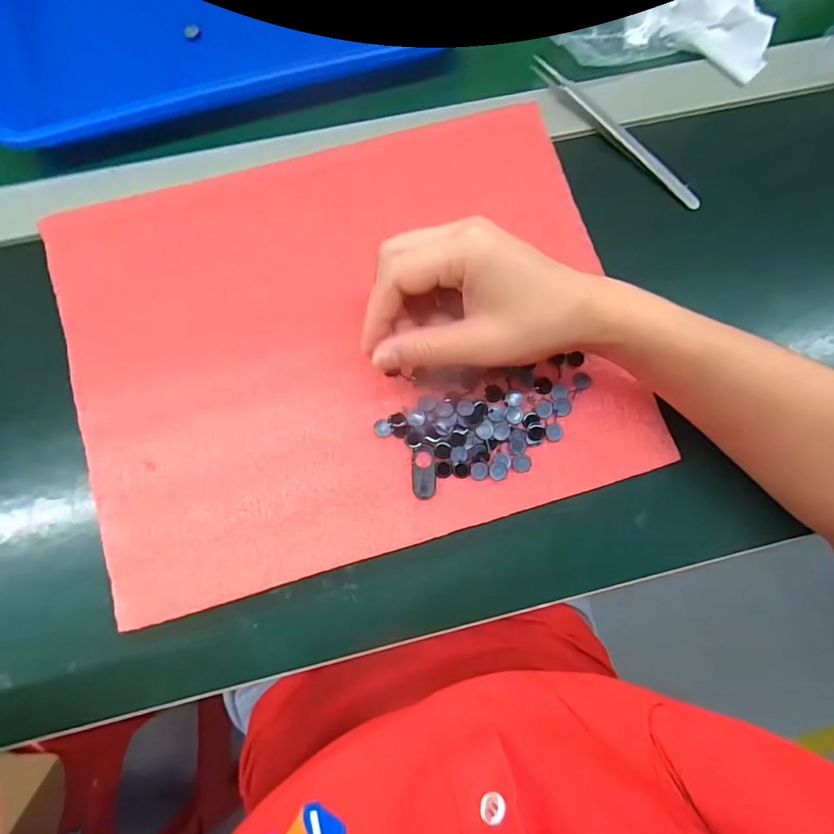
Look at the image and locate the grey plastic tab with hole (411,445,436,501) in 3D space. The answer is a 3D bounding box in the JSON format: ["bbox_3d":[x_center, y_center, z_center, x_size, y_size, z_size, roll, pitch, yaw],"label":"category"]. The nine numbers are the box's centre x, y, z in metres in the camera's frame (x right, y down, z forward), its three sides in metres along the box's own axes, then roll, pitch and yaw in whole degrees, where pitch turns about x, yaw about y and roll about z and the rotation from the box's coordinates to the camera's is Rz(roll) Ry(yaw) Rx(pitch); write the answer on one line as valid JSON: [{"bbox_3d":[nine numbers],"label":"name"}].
[{"bbox_3d":[0.004,0.033,0.279,0.015,0.004,0.031,-1,81,-3],"label":"grey plastic tab with hole"}]

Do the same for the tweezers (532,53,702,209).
[{"bbox_3d":[0.140,-0.203,0.331,0.010,0.005,0.155,-43,85,-8],"label":"tweezers"}]

